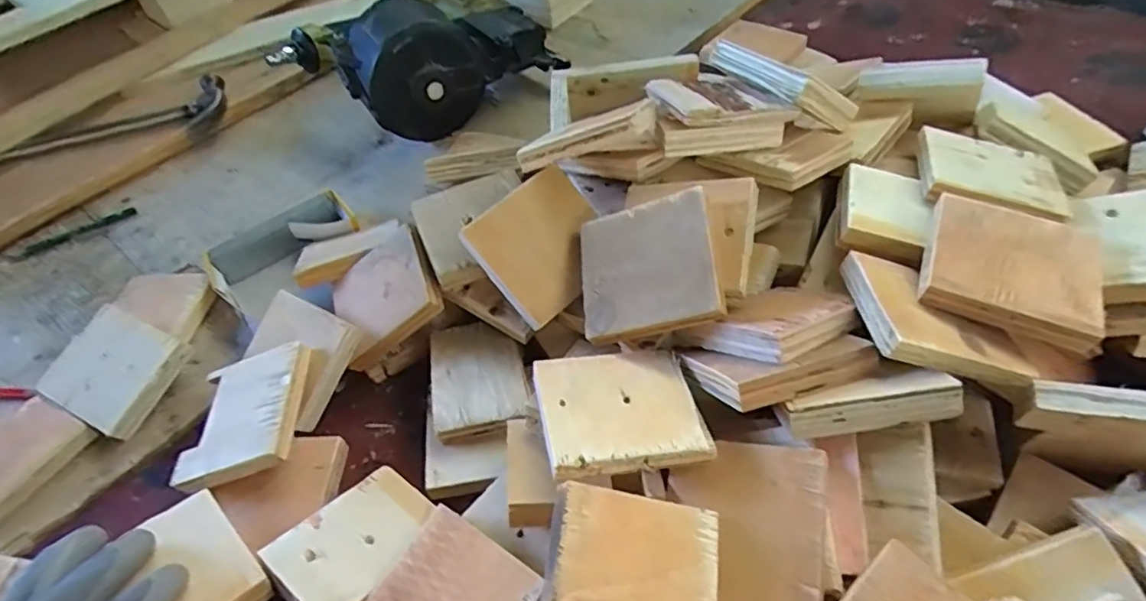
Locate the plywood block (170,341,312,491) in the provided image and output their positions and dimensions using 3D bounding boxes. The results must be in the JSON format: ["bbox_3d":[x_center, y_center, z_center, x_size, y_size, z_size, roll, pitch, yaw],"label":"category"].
[{"bbox_3d":[-0.231,0.080,0.429,0.086,0.016,0.090,-18,51,11],"label":"plywood block"}]

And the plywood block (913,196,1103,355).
[{"bbox_3d":[0.268,-0.022,0.371,0.095,0.012,0.090,22,57,20],"label":"plywood block"}]

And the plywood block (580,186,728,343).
[{"bbox_3d":[0.049,-0.023,0.402,0.090,0.018,0.087,-15,64,29],"label":"plywood block"}]

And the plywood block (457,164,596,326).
[{"bbox_3d":[-0.019,-0.042,0.441,0.093,0.015,0.087,-41,89,-16],"label":"plywood block"}]

